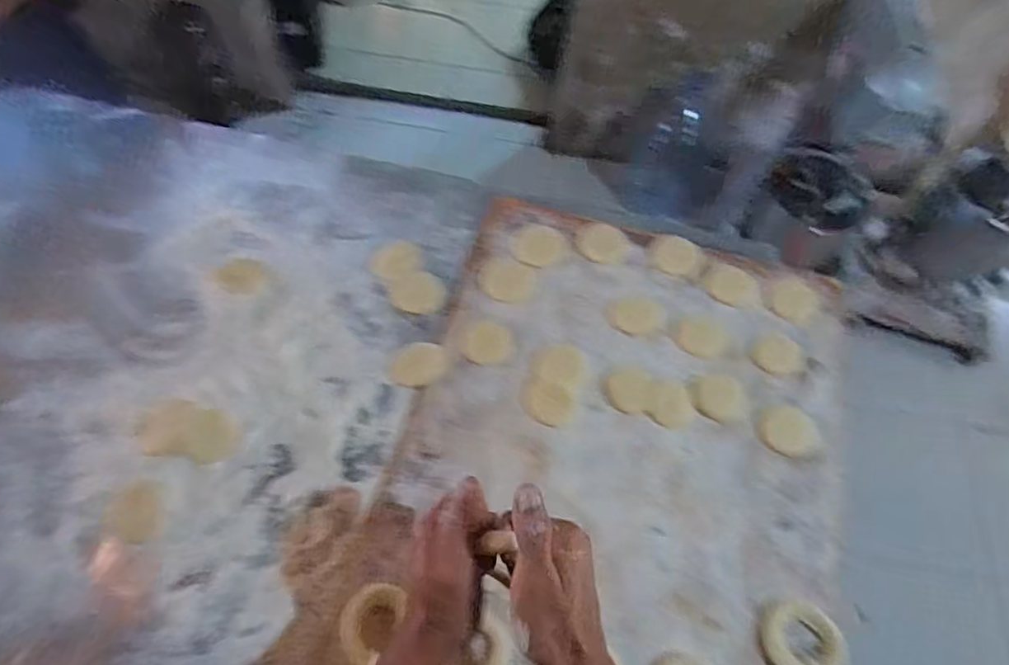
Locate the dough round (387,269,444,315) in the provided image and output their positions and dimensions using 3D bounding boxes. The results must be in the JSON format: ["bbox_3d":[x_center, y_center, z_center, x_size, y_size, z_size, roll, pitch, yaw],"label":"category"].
[{"bbox_3d":[-0.096,-0.045,0.646,0.060,0.004,0.051,22,62,8],"label":"dough round"}]

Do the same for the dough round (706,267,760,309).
[{"bbox_3d":[0.255,-0.052,0.653,0.058,0.006,0.048,34,65,14],"label":"dough round"}]

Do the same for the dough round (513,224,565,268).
[{"bbox_3d":[0.040,-0.101,0.680,0.056,0.005,0.063,24,63,9],"label":"dough round"}]

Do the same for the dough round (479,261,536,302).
[{"bbox_3d":[0.002,-0.058,0.651,0.059,0.004,0.052,13,61,3],"label":"dough round"}]

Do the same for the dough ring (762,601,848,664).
[{"bbox_3d":[0.238,0.246,0.468,0.057,0.012,0.059,2,61,-3],"label":"dough ring"}]

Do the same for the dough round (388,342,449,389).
[{"bbox_3d":[-0.086,0.032,0.586,0.055,0.004,0.048,6,61,-1],"label":"dough round"}]

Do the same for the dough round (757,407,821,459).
[{"bbox_3d":[0.276,0.095,0.569,0.060,0.007,0.050,-5,62,-7],"label":"dough round"}]

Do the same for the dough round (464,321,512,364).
[{"bbox_3d":[-0.017,0.010,0.615,0.047,0.004,0.048,2,61,-3],"label":"dough round"}]

